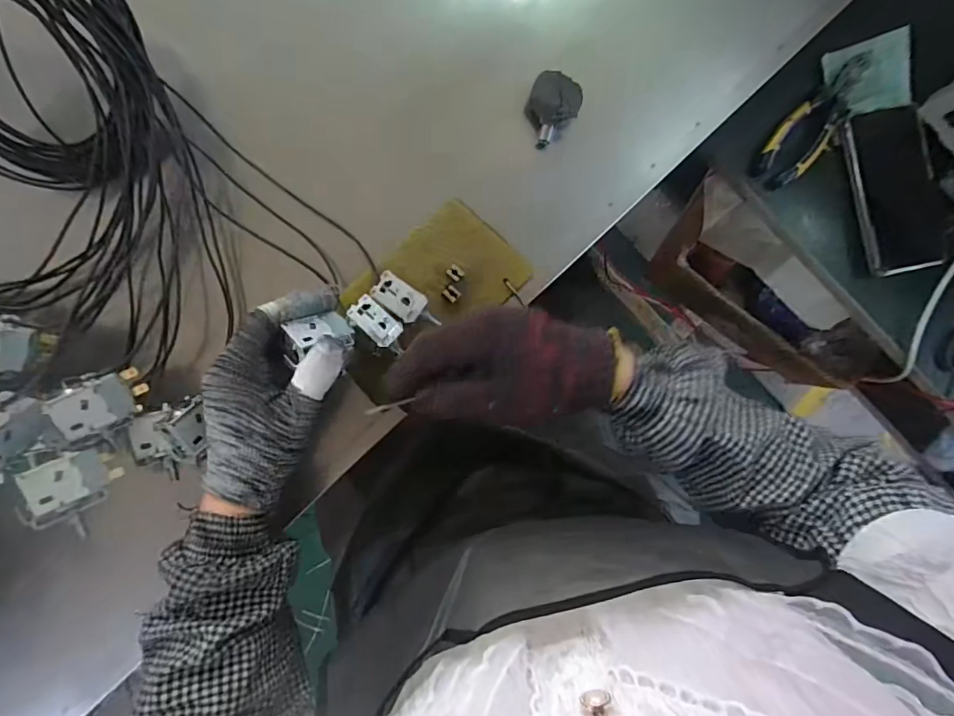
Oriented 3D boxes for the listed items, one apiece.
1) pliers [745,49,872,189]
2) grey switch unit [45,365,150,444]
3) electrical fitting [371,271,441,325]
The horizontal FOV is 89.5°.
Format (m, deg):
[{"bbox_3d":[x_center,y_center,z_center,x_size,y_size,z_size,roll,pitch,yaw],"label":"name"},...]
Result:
[{"bbox_3d":[0.347,-0.238,0.484,0.160,0.020,0.053,-43,96,-3],"label":"pliers"},{"bbox_3d":[-0.268,0.031,0.342,0.054,0.035,0.037,-23,111,-33],"label":"grey switch unit"},{"bbox_3d":[-0.052,-0.040,0.358,0.052,0.012,0.024,35,89,-6],"label":"electrical fitting"}]

